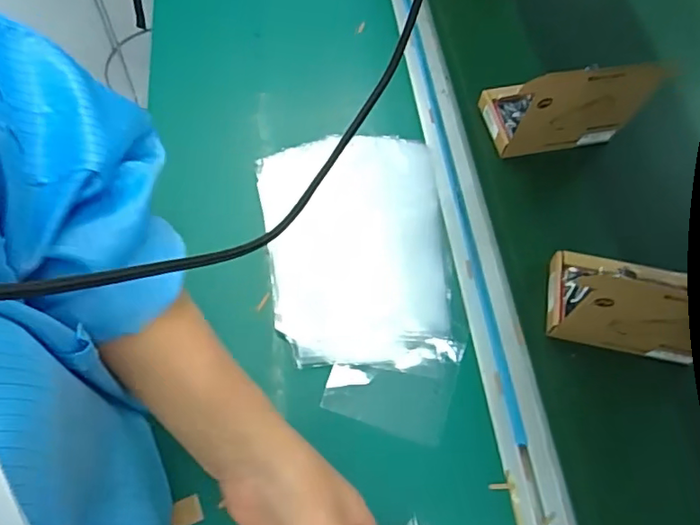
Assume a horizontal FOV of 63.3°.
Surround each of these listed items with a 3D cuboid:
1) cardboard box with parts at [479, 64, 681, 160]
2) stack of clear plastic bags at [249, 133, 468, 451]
[{"bbox_3d":[0.220,-0.180,0.580,0.137,0.120,0.086,-6,62,-4],"label":"cardboard box with parts"},{"bbox_3d":[0.010,0.003,0.535,0.172,0.012,0.306,-5,62,-3],"label":"stack of clear plastic bags"}]

